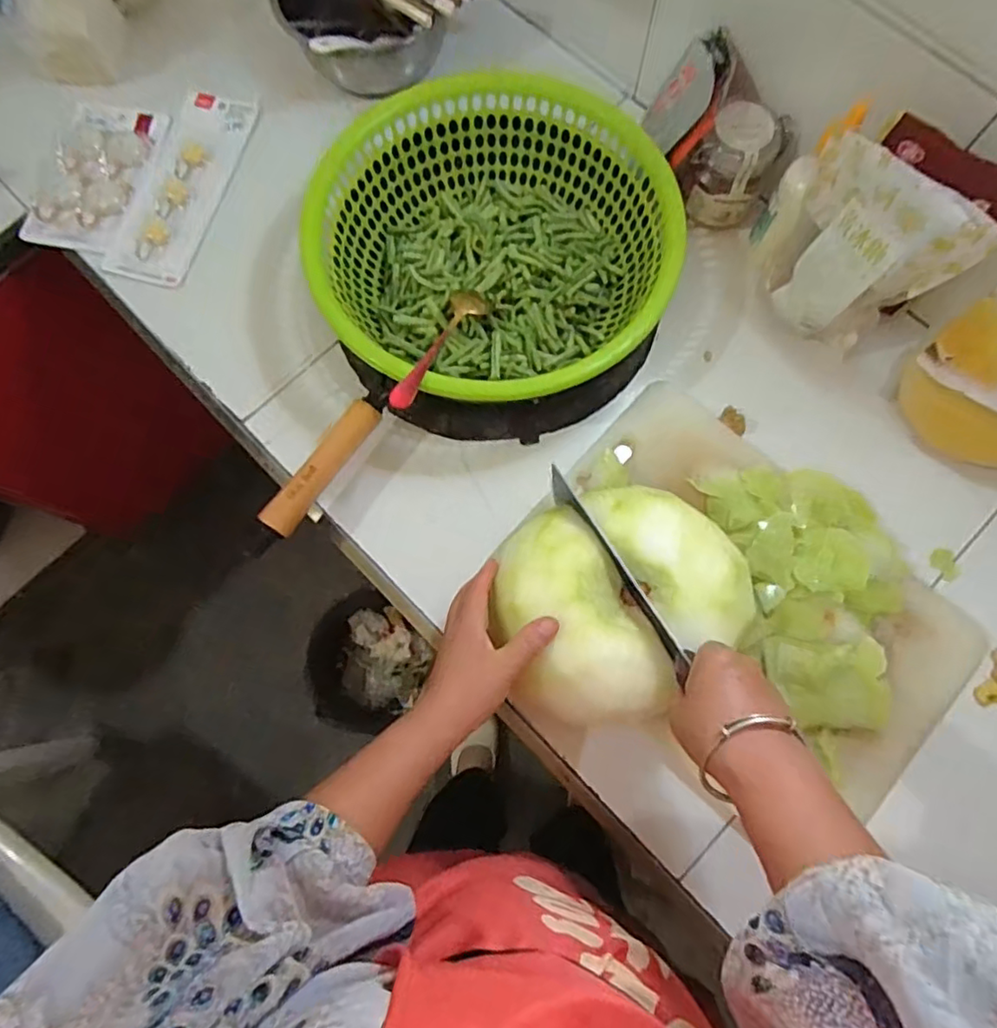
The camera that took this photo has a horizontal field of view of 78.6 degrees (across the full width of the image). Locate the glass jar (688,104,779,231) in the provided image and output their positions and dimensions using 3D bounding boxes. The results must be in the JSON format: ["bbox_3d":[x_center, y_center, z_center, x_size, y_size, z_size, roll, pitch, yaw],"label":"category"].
[{"bbox_3d":[0.242,-0.359,0.632,0.073,0.082,0.075,0,77,1],"label":"glass jar"}]

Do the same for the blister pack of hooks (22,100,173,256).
[{"bbox_3d":[-0.468,-0.404,0.710,0.117,0.020,0.204,16,77,4],"label":"blister pack of hooks"}]

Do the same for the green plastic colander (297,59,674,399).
[{"bbox_3d":[-0.006,-0.266,0.625,0.336,0.105,0.335,0,77,1],"label":"green plastic colander"}]

